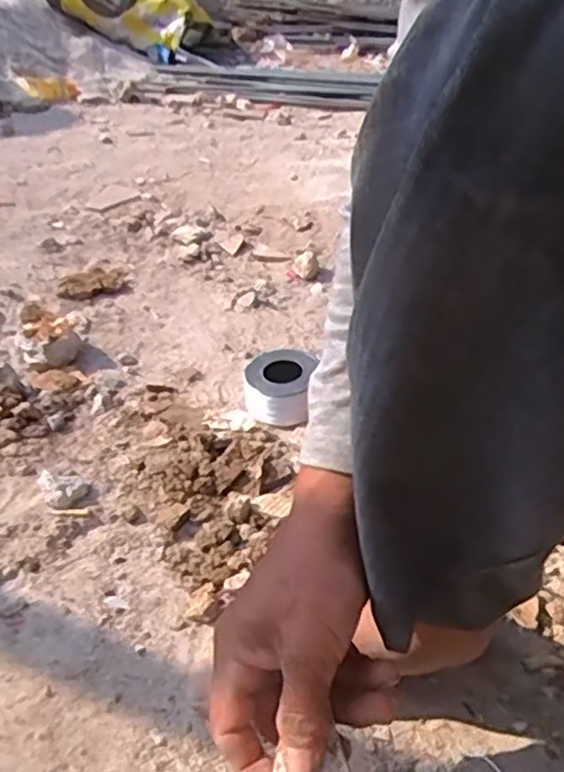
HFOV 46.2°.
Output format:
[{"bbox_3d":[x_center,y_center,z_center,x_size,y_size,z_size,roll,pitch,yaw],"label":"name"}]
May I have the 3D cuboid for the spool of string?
[{"bbox_3d":[-0.002,-0.002,0.729,0.071,0.051,0.074,11,39,12],"label":"spool of string"}]

